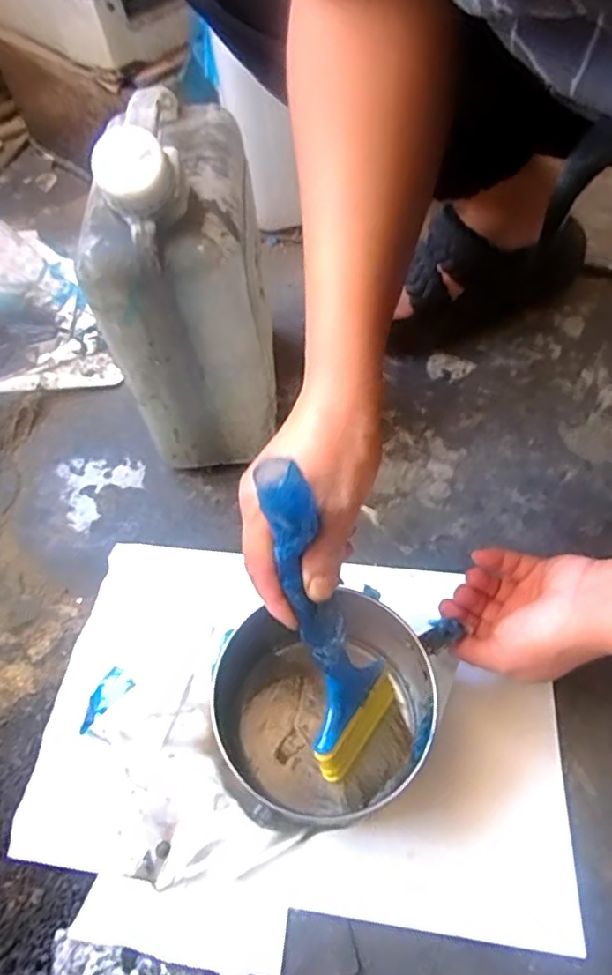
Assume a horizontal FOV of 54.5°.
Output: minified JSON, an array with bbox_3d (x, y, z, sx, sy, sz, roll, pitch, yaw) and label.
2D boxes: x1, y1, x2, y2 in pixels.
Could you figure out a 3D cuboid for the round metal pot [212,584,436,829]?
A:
[{"bbox_3d":[0.007,0.140,0.409,0.139,0.084,0.156,-38,65,-20],"label":"round metal pot"}]

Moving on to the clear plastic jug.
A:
[{"bbox_3d":[-0.097,-0.170,0.487,0.107,0.251,0.178,-5,55,3],"label":"clear plastic jug"}]

